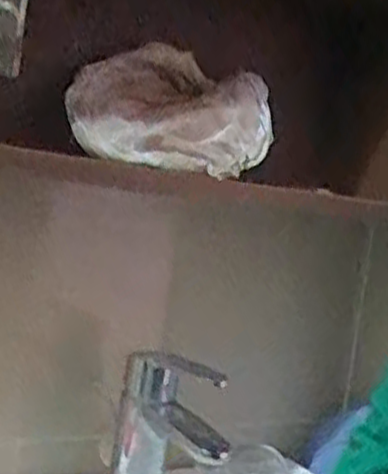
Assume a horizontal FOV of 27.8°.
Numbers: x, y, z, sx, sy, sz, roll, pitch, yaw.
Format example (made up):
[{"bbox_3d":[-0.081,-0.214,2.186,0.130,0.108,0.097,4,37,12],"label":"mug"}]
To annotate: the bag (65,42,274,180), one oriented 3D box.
[{"bbox_3d":[-0.010,-0.108,0.670,0.075,0.097,0.190,10,3,40],"label":"bag"}]

